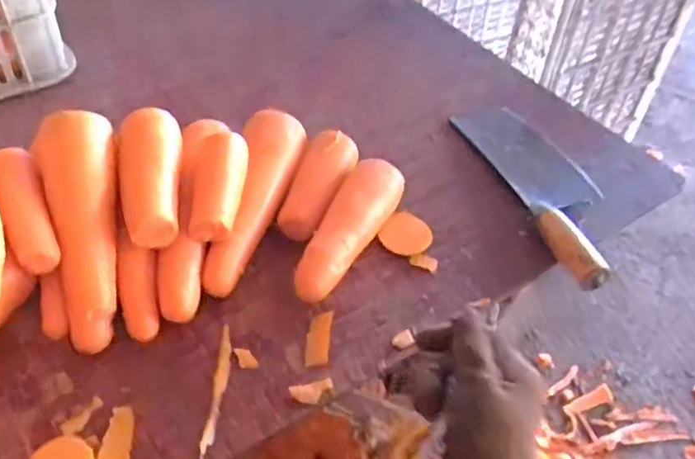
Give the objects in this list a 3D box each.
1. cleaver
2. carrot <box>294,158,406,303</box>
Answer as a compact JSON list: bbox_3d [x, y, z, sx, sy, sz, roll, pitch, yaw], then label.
[{"bbox_3d":[0.209,-0.052,0.658,0.100,0.028,0.270,-11,49,-15],"label":"cleaver"},{"bbox_3d":[0.000,0.001,0.571,0.051,0.049,0.148,22,49,15],"label":"carrot"}]

